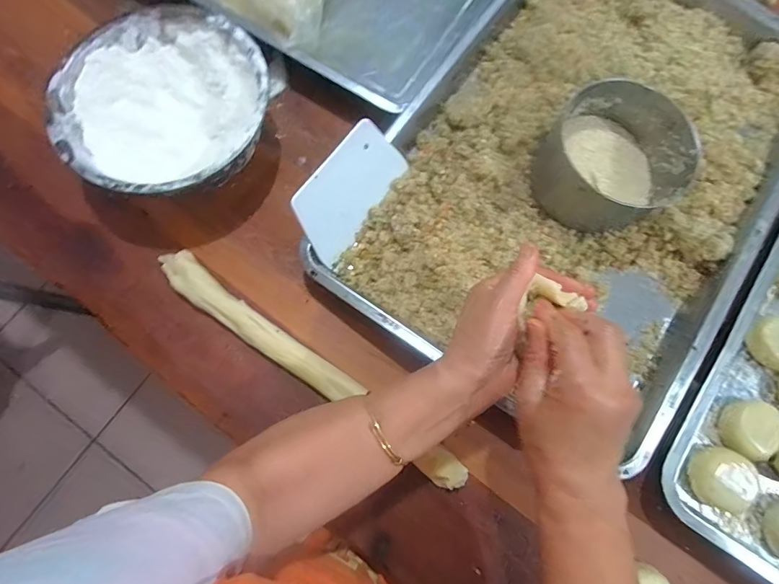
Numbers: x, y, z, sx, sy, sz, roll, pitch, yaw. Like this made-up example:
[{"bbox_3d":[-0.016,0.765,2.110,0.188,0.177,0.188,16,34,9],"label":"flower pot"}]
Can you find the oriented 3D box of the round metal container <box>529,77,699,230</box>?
[{"bbox_3d":[0.236,-0.141,0.438,0.139,0.069,0.136,0,79,-1],"label":"round metal container"}]

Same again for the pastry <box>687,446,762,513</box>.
[{"bbox_3d":[0.323,0.181,0.395,0.053,0.026,0.055,15,79,2],"label":"pastry"}]

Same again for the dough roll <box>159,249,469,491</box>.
[{"bbox_3d":[-0.088,0.076,0.419,0.386,0.019,0.037,36,80,6],"label":"dough roll"}]

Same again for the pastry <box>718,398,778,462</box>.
[{"bbox_3d":[0.360,0.136,0.400,0.042,0.033,0.054,20,79,3],"label":"pastry"}]

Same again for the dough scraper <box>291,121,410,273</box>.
[{"bbox_3d":[-0.042,-0.110,0.436,0.005,0.088,0.146,29,78,41],"label":"dough scraper"}]

